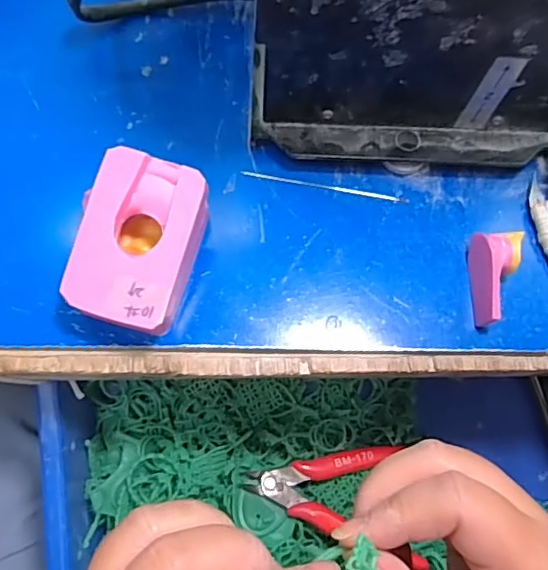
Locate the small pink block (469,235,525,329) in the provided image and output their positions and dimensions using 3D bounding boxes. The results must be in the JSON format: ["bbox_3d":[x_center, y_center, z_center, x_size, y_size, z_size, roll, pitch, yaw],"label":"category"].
[{"bbox_3d":[0.105,-0.002,0.268,0.019,0.021,0.041,1,71,-2],"label":"small pink block"}]

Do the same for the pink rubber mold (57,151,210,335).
[{"bbox_3d":[-0.059,-0.015,0.251,0.051,0.047,0.068,17,71,3],"label":"pink rubber mold"}]

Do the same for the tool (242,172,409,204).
[{"bbox_3d":[0.027,-0.051,0.291,0.086,0.004,0.004,11,71,1],"label":"tool"}]

